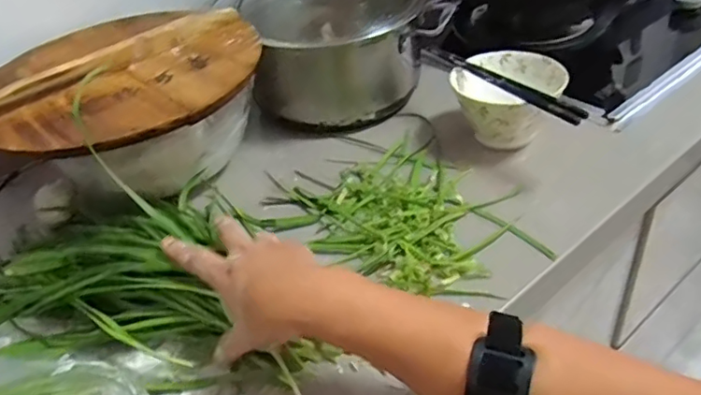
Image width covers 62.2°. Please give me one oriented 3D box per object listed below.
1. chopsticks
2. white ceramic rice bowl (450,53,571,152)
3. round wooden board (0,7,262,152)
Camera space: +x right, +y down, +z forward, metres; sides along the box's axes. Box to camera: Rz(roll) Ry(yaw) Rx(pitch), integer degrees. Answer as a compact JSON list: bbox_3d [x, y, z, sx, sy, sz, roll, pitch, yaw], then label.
[{"bbox_3d":[0.157,-0.130,0.638,0.028,0.013,0.228,-28,43,-24],"label":"chopsticks"},{"bbox_3d":[0.175,-0.109,0.672,0.111,0.077,0.109,-5,38,4],"label":"white ceramic rice bowl"},{"bbox_3d":[-0.242,-0.139,0.608,0.284,0.032,0.269,-5,38,4],"label":"round wooden board"}]

